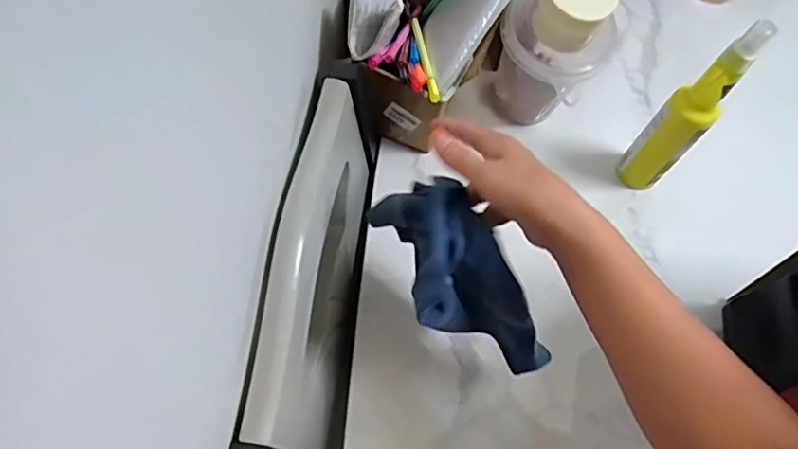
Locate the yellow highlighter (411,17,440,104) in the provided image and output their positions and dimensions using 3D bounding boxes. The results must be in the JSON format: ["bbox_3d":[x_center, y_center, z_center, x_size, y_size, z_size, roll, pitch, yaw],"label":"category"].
[{"bbox_3d":[0.027,-0.181,0.595,0.010,0.011,0.160,-3,46,-5],"label":"yellow highlighter"}]

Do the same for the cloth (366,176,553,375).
[{"bbox_3d":[0.051,0.056,0.454,0.083,0.088,0.184,-40,101,-21],"label":"cloth"}]

